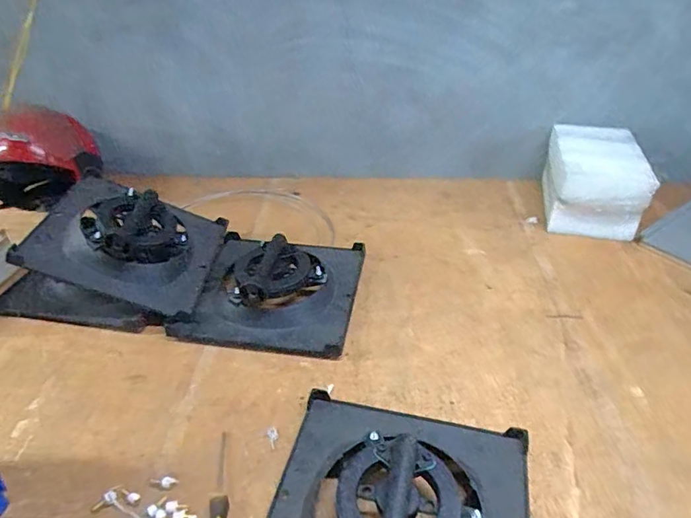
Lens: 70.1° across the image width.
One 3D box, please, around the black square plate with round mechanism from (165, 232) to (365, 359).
[{"bbox_3d":[-0.131,0.039,0.922,0.307,0.069,0.293,4,37,7],"label":"black square plate with round mechanism"}]

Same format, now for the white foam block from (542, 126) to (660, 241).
[{"bbox_3d":[0.553,-0.172,1.109,0.177,0.170,0.243,9,37,13],"label":"white foam block"}]

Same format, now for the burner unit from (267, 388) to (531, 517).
[{"bbox_3d":[0.061,0.275,0.552,0.296,0.097,0.293,8,37,12],"label":"burner unit"}]

